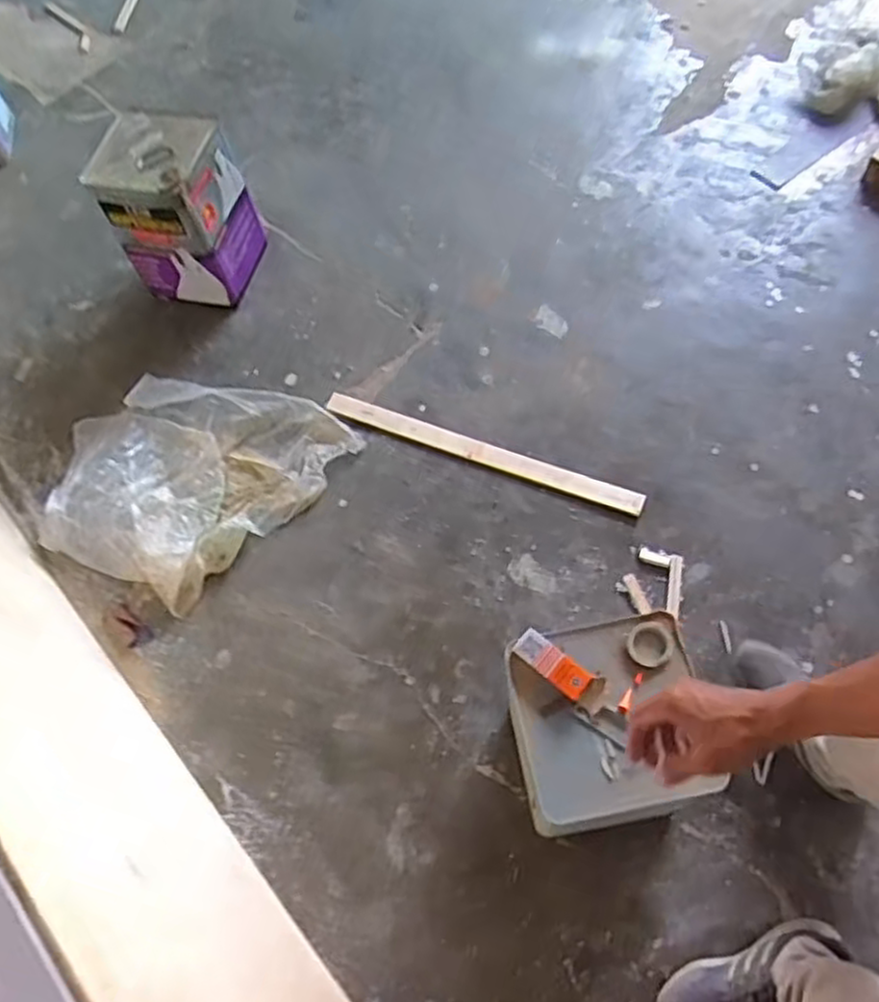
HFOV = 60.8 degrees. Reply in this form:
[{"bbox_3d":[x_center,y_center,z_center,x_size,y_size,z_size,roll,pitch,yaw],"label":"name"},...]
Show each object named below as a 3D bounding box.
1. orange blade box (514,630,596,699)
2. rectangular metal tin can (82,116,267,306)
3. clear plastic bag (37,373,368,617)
[{"bbox_3d":[0.148,0.212,0.984,0.105,0.012,0.042,34,72,20],"label":"orange blade box"},{"bbox_3d":[-0.582,-0.651,1.702,0.264,0.346,0.244,12,66,11],"label":"rectangular metal tin can"},{"bbox_3d":[-0.534,-0.071,1.550,0.534,0.073,0.537,30,70,16],"label":"clear plastic bag"}]

